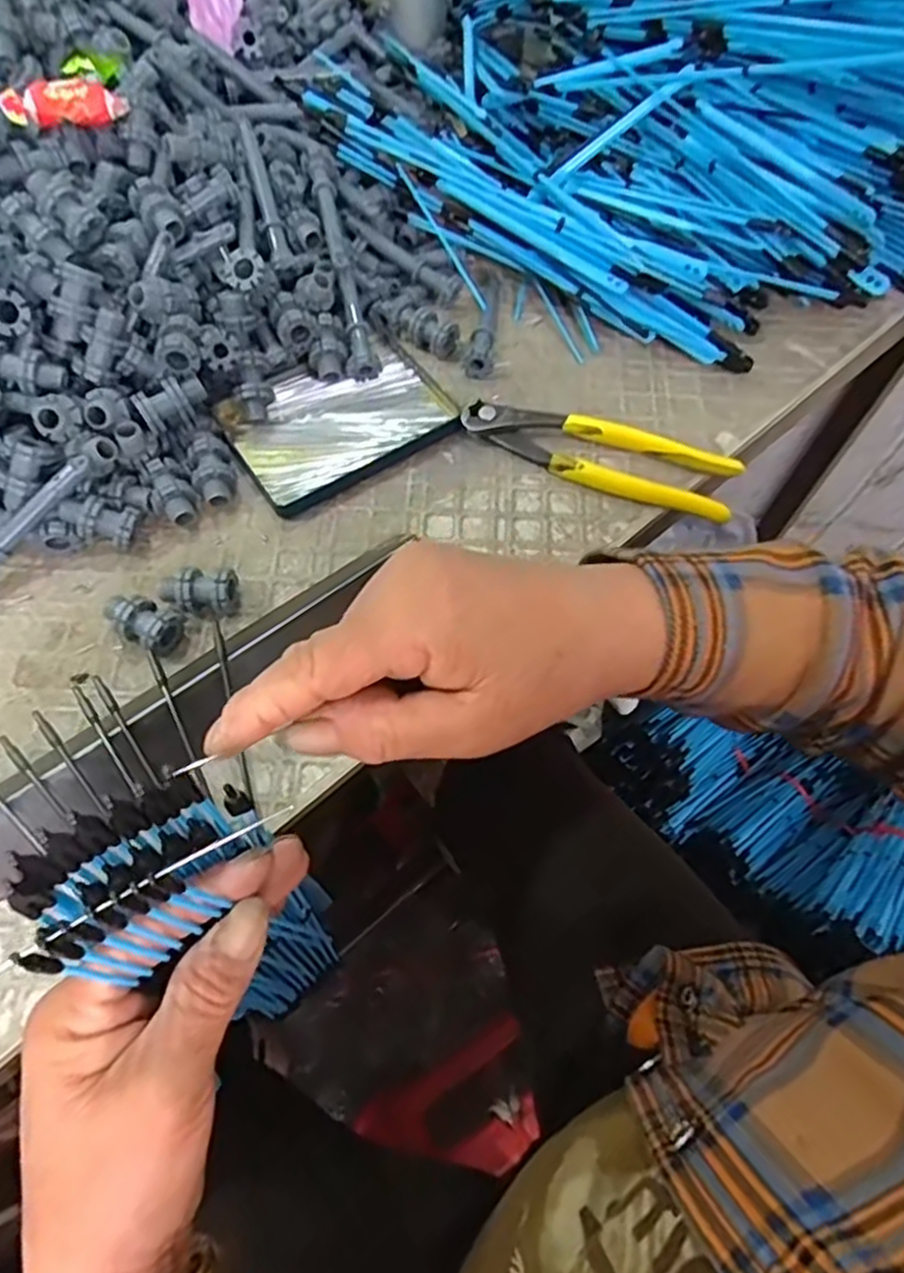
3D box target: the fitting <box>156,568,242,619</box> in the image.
[{"bbox_3d":[-0.133,-0.024,0.372,0.039,0.023,0.022,1,63,-2],"label":"fitting"}]

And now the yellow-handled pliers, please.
[{"bbox_3d":[0.087,-0.109,0.426,0.162,0.017,0.042,19,64,7],"label":"yellow-handled pliers"}]

